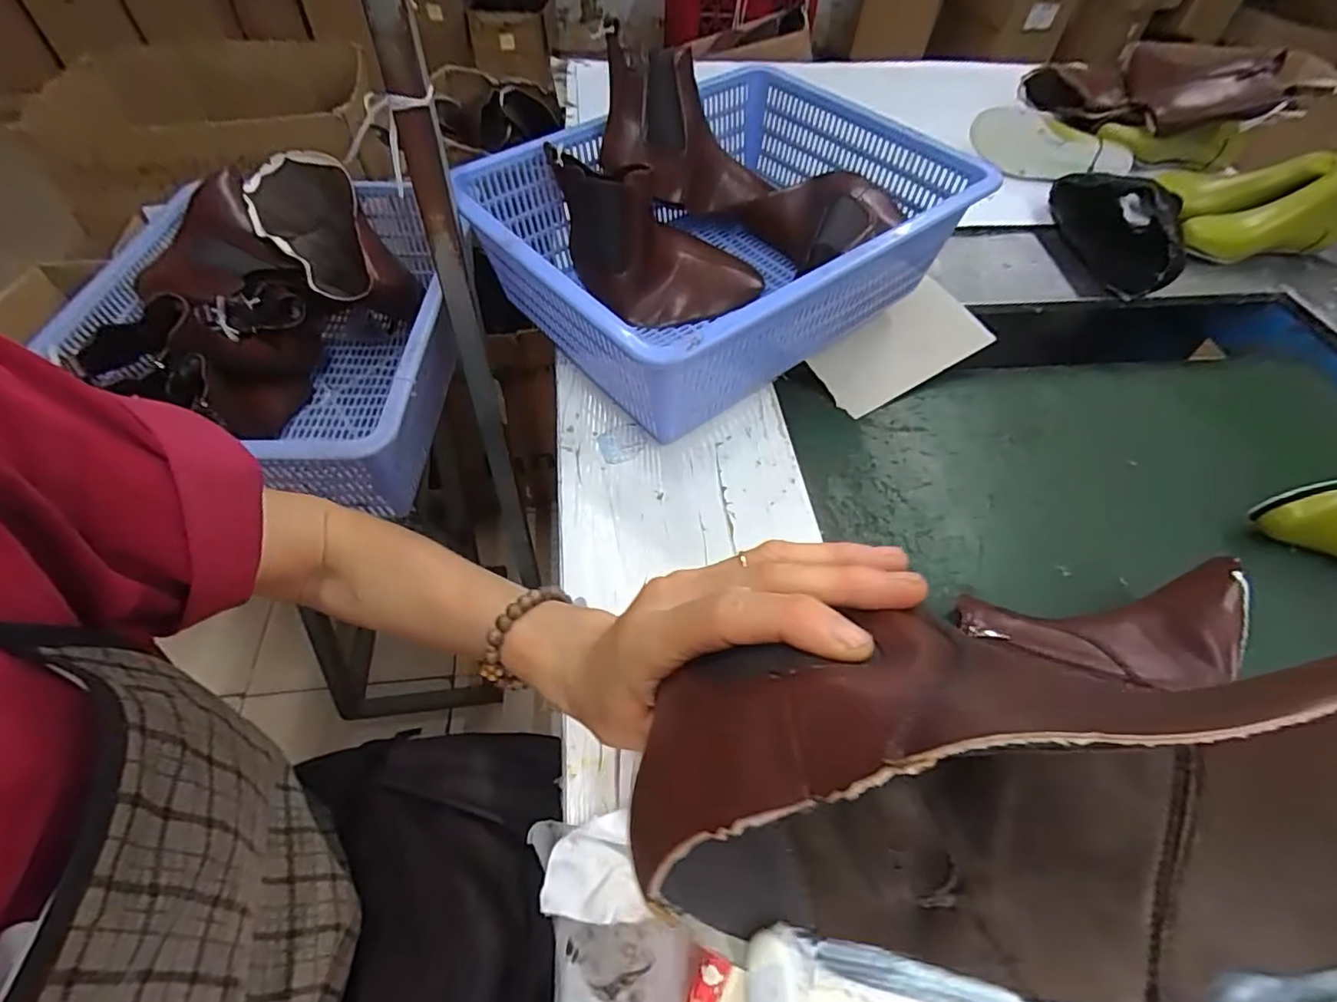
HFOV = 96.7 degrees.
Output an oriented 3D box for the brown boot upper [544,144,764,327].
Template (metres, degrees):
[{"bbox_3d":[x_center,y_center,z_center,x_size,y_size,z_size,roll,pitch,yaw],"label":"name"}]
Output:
[{"bbox_3d":[-0.007,-0.298,0.682,0.225,0.138,0.122,-8,54,-8],"label":"brown boot upper"}]

